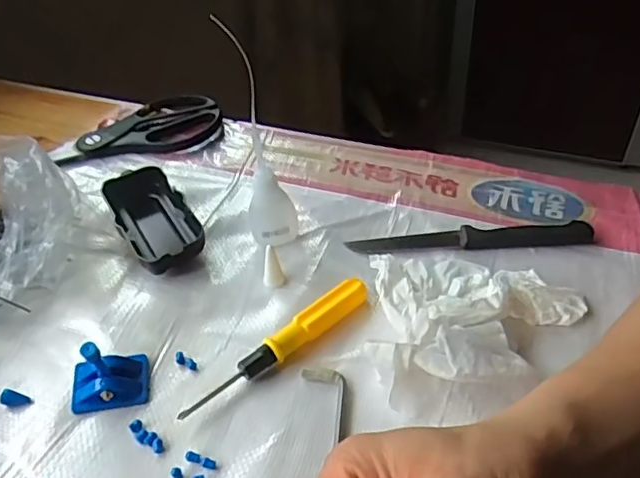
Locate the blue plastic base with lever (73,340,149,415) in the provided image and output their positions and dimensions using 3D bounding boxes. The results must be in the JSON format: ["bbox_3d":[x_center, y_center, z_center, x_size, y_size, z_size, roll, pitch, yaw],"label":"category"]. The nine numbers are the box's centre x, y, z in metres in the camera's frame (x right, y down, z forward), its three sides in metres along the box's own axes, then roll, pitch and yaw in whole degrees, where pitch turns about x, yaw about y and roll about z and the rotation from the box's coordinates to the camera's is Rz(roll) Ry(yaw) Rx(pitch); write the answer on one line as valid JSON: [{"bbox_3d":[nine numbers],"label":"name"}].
[{"bbox_3d":[-0.130,0.077,0.359,0.044,0.043,0.032,-11,43,-6],"label":"blue plastic base with lever"}]

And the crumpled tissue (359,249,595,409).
[{"bbox_3d":[0.091,0.052,0.375,0.130,0.034,0.127,15,46,21],"label":"crumpled tissue"}]

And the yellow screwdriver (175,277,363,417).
[{"bbox_3d":[-0.024,0.067,0.380,0.139,0.018,0.016,-33,49,-27],"label":"yellow screwdriver"}]

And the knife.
[{"bbox_3d":[0.111,-0.001,0.443,0.176,0.008,0.018,-4,43,2],"label":"knife"}]

